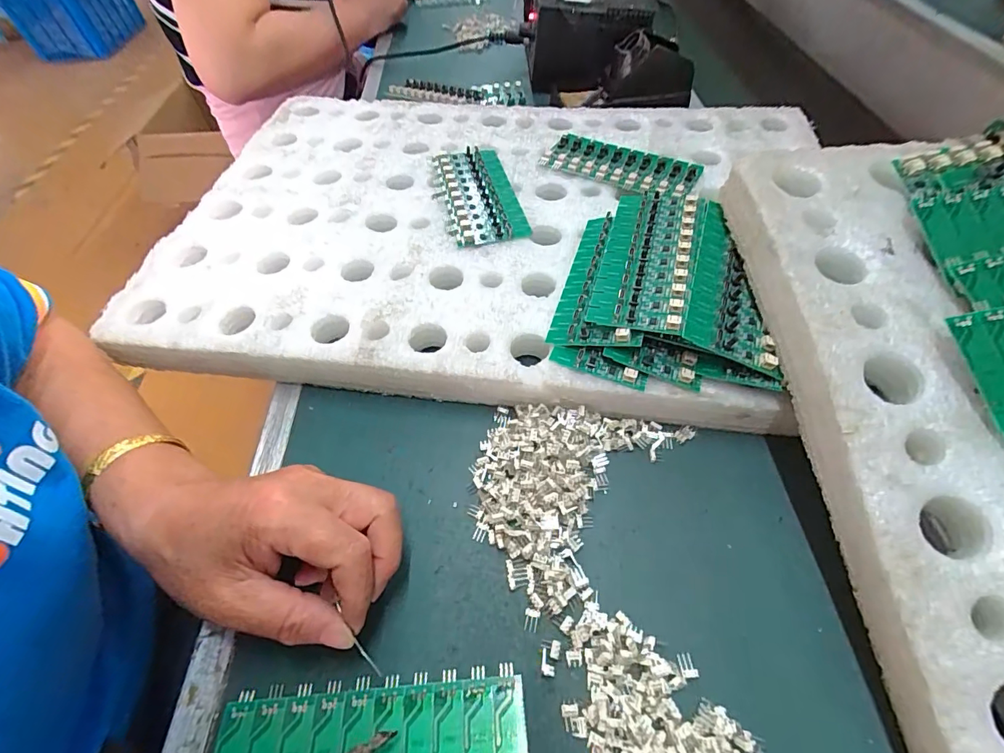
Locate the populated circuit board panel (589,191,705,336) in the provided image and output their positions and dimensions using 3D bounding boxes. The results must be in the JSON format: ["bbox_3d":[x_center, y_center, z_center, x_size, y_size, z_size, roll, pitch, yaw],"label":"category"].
[{"bbox_3d":[0.101,-0.085,0.316,0.062,0.010,0.137,11,56,20],"label":"populated circuit board panel"}]

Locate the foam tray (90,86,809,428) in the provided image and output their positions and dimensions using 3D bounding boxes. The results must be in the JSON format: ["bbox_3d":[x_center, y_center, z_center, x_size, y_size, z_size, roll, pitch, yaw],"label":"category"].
[{"bbox_3d":[-0.003,-0.137,0.407,0.539,0.043,0.367,6,54,6],"label":"foam tray"}]

